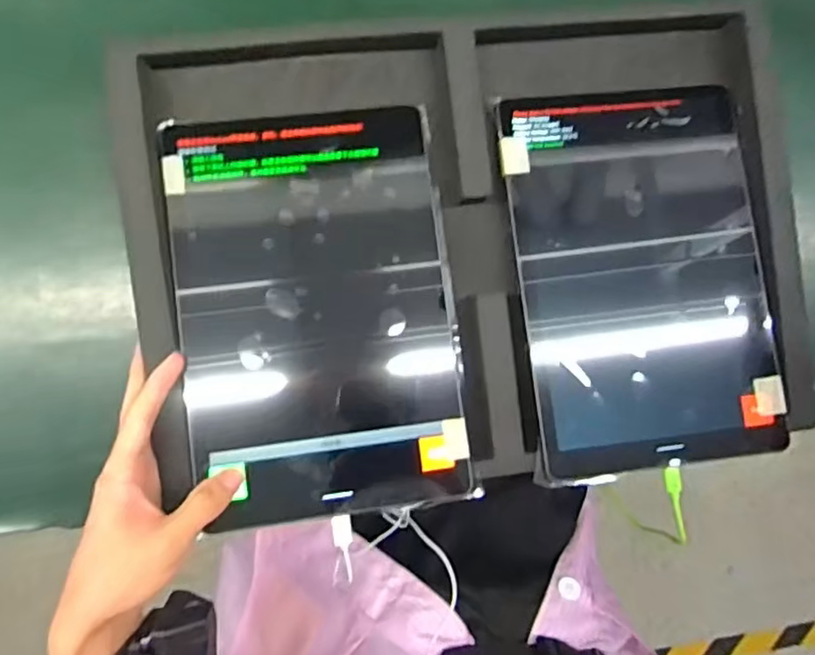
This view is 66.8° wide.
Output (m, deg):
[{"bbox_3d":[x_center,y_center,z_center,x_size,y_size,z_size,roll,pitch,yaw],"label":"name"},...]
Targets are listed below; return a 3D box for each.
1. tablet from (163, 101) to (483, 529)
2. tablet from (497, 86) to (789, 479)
[{"bbox_3d":[-0.055,-0.013,0.388,0.167,0.012,0.253,-7,87,-7],"label":"tablet"},{"bbox_3d":[0.161,-0.036,0.413,0.170,0.012,0.249,-5,88,-7],"label":"tablet"}]

